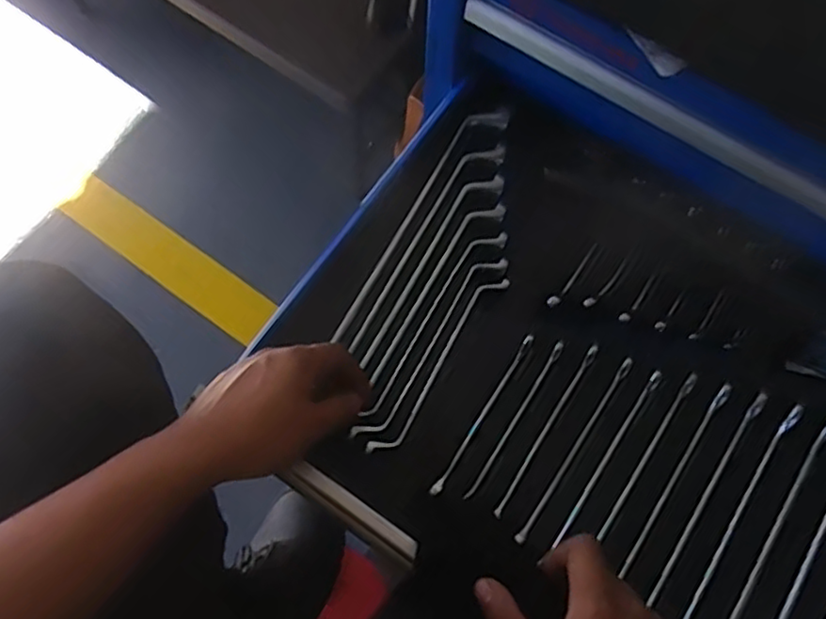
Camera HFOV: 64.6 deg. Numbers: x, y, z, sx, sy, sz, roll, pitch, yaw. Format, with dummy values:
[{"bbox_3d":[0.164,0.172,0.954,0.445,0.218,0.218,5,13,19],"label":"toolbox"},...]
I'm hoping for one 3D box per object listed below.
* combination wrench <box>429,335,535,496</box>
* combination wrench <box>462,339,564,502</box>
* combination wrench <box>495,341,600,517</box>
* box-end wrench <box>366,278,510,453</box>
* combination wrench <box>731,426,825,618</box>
[{"bbox_3d":[0.056,0.082,0.515,0.007,0.011,0.147,32,74,10],"label":"combination wrench"},{"bbox_3d":[0.081,0.087,0.515,0.007,0.011,0.144,32,74,10],"label":"combination wrench"},{"bbox_3d":[0.106,0.094,0.513,0.007,0.014,0.156,32,74,10],"label":"combination wrench"},{"bbox_3d":[0.023,0.043,0.531,0.020,0.007,0.181,34,74,10],"label":"box-end wrench"},{"bbox_3d":[0.271,0.171,0.489,0.010,0.018,0.228,34,74,10],"label":"combination wrench"}]

